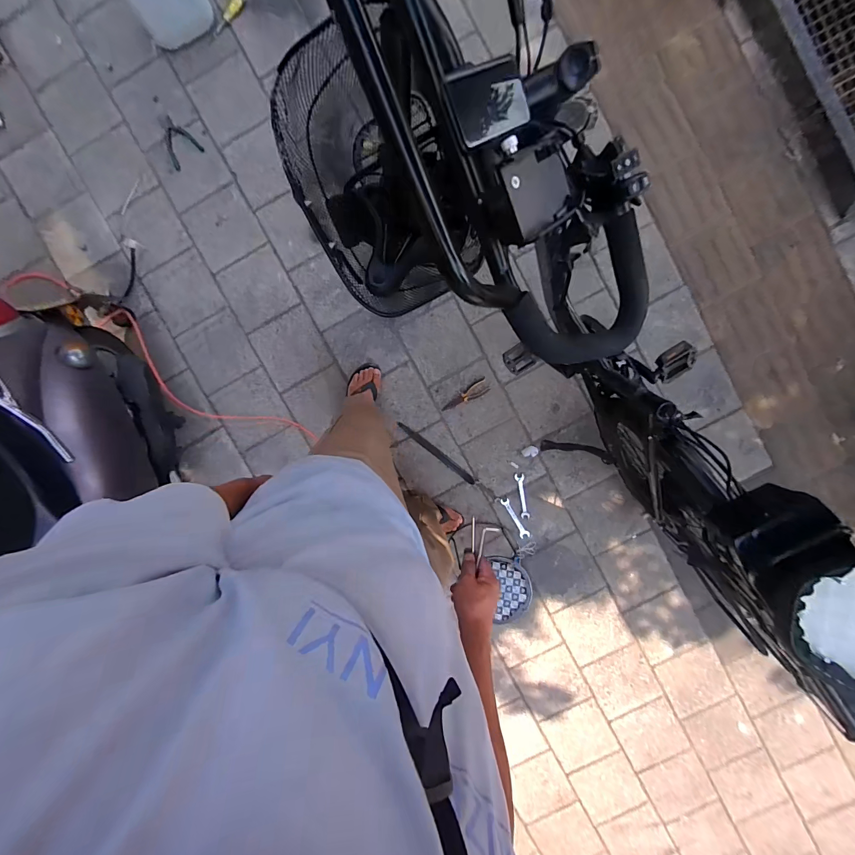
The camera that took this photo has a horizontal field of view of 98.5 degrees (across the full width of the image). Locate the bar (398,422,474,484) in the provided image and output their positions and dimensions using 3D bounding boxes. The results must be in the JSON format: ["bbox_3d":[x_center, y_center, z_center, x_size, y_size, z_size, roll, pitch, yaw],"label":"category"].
[{"bbox_3d":[0.034,0.098,1.411,0.359,0.009,0.029,39,94,-1],"label":"bar"}]

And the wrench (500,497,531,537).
[{"bbox_3d":[0.336,0.349,1.411,0.035,0.010,0.171,-30,95,5],"label":"wrench"}]

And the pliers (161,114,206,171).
[{"bbox_3d":[-0.922,-1.055,1.352,0.126,0.018,0.188,-36,94,5],"label":"pliers"}]

